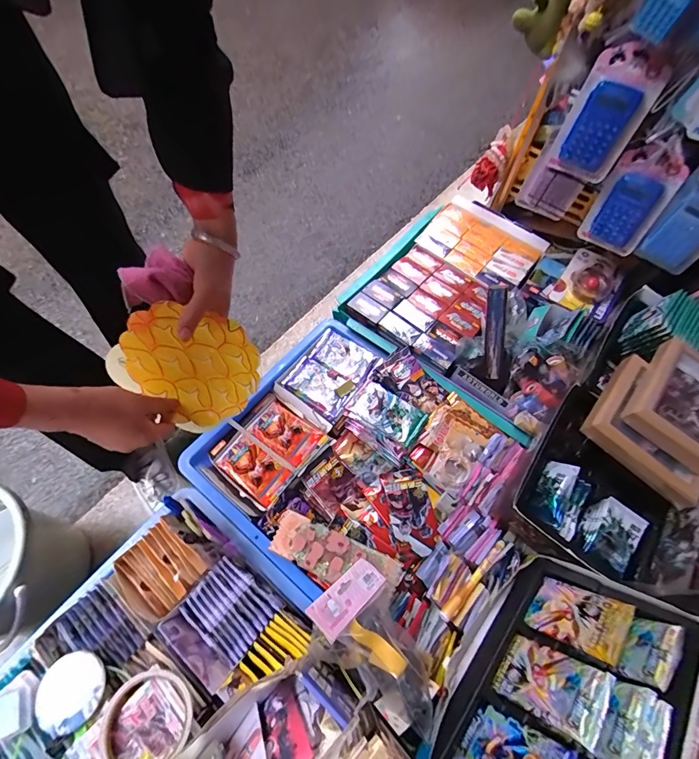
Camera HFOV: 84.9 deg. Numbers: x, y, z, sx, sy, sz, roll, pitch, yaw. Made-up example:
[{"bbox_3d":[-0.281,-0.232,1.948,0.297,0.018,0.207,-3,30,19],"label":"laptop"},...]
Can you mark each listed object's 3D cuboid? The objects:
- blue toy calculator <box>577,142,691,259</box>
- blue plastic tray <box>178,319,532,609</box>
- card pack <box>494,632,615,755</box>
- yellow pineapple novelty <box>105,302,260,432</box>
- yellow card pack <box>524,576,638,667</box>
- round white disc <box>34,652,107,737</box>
[{"bbox_3d":[0.431,-0.271,0.587,0.087,0.154,0.036,32,66,15],"label":"blue toy calculator"},{"bbox_3d":[-0.008,0.107,0.609,0.370,0.055,0.393,36,67,16],"label":"blue plastic tray"},{"bbox_3d":[0.198,0.303,0.381,0.063,0.098,0.007,-37,105,-34],"label":"card pack"},{"bbox_3d":[-0.199,-0.011,0.470,0.169,0.159,0.022,-36,25,22],"label":"yellow pineapple novelty"},{"bbox_3d":[0.251,0.262,0.422,0.064,0.091,0.009,-43,110,-29],"label":"yellow card pack"},{"bbox_3d":[-0.315,0.351,0.427,0.071,0.016,0.069,0,63,-1],"label":"round white disc"}]

